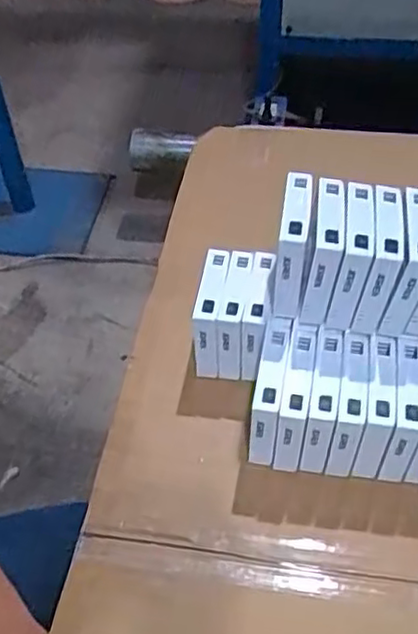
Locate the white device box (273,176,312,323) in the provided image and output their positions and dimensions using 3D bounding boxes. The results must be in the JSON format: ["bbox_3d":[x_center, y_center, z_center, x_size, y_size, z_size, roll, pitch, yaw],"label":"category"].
[{"bbox_3d":[0.068,-0.058,0.542,0.021,0.083,0.083,6,49,8],"label":"white device box"}]

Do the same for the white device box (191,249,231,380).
[{"bbox_3d":[0.003,-0.002,0.615,0.023,0.088,0.082,7,49,9],"label":"white device box"}]

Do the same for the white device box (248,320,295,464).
[{"bbox_3d":[0.052,0.065,0.561,0.023,0.091,0.092,7,49,9],"label":"white device box"}]

